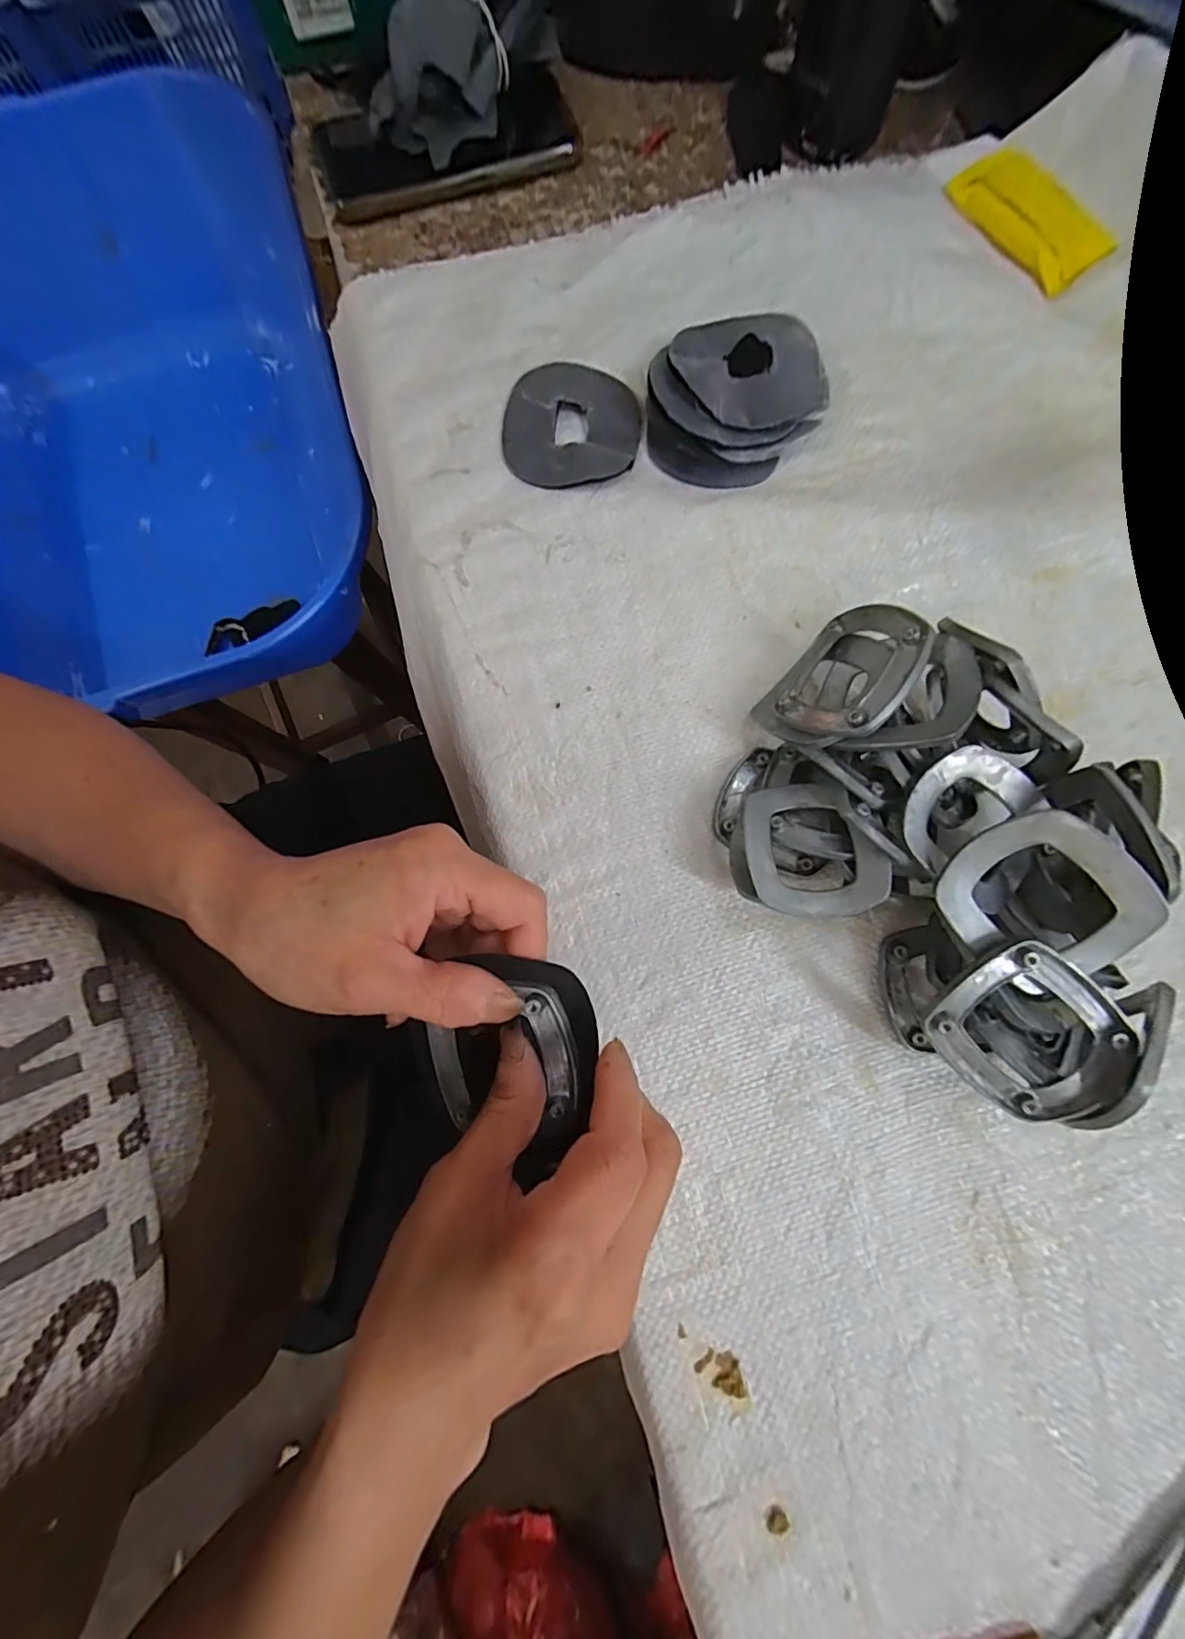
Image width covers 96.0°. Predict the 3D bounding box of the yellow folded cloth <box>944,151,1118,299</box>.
[{"bbox_3d":[0.262,-0.366,0.325,0.041,0.017,0.100,-35,80,-6],"label":"yellow folded cloth"}]

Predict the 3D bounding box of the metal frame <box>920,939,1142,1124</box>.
[{"bbox_3d":[0.161,0.079,0.197,0.060,0.012,0.056,44,101,7],"label":"metal frame"}]

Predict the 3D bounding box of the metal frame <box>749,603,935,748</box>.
[{"bbox_3d":[0.110,-0.063,0.242,0.068,0.015,0.068,-52,38,9],"label":"metal frame"}]

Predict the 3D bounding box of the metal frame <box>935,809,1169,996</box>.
[{"bbox_3d":[0.166,0.031,0.196,0.058,0.006,0.060,-43,83,19],"label":"metal frame"}]

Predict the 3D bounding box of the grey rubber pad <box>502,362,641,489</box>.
[{"bbox_3d":[-0.012,-0.228,0.306,0.076,0.005,0.086,4,79,2],"label":"grey rubber pad"}]

